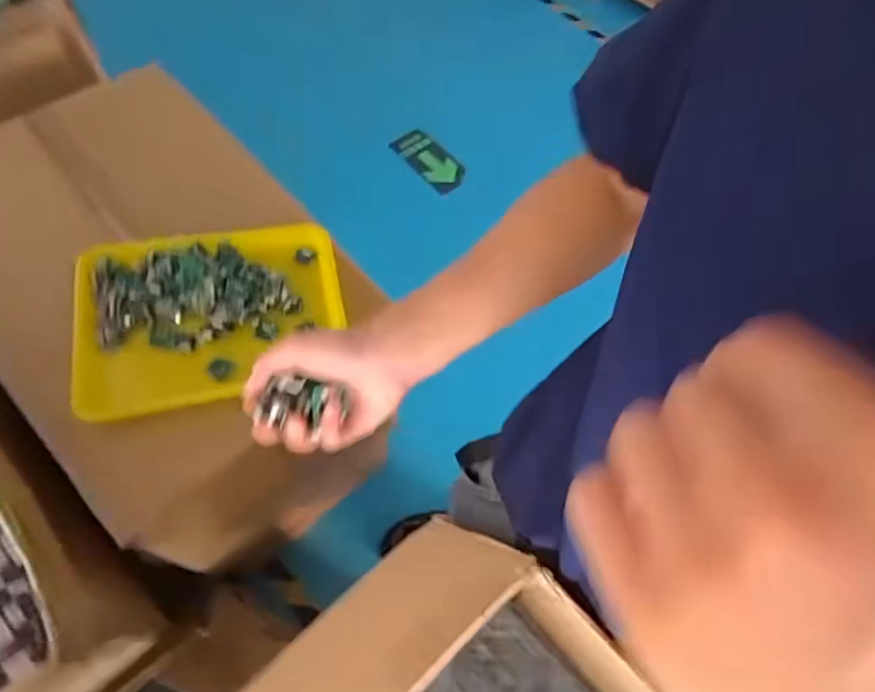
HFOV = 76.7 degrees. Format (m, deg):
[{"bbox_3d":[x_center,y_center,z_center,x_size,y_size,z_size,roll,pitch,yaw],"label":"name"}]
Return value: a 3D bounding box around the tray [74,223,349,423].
[{"bbox_3d":[-0.292,-0.043,0.734,0.331,0.042,0.238,-8,69,-18],"label":"tray"}]

